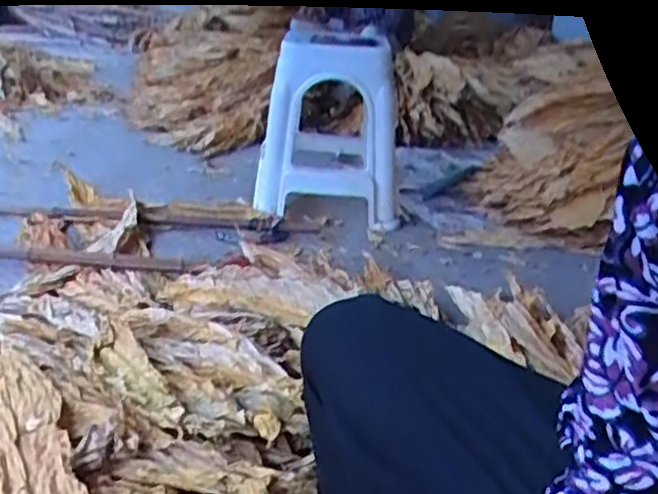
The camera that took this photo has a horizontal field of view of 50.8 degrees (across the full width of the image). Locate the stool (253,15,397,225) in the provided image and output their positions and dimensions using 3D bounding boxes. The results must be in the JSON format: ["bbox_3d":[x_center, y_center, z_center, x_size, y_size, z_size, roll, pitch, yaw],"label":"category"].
[{"bbox_3d":[0.013,-0.356,1.873,0.370,0.451,0.355,5,25,4],"label":"stool"}]

